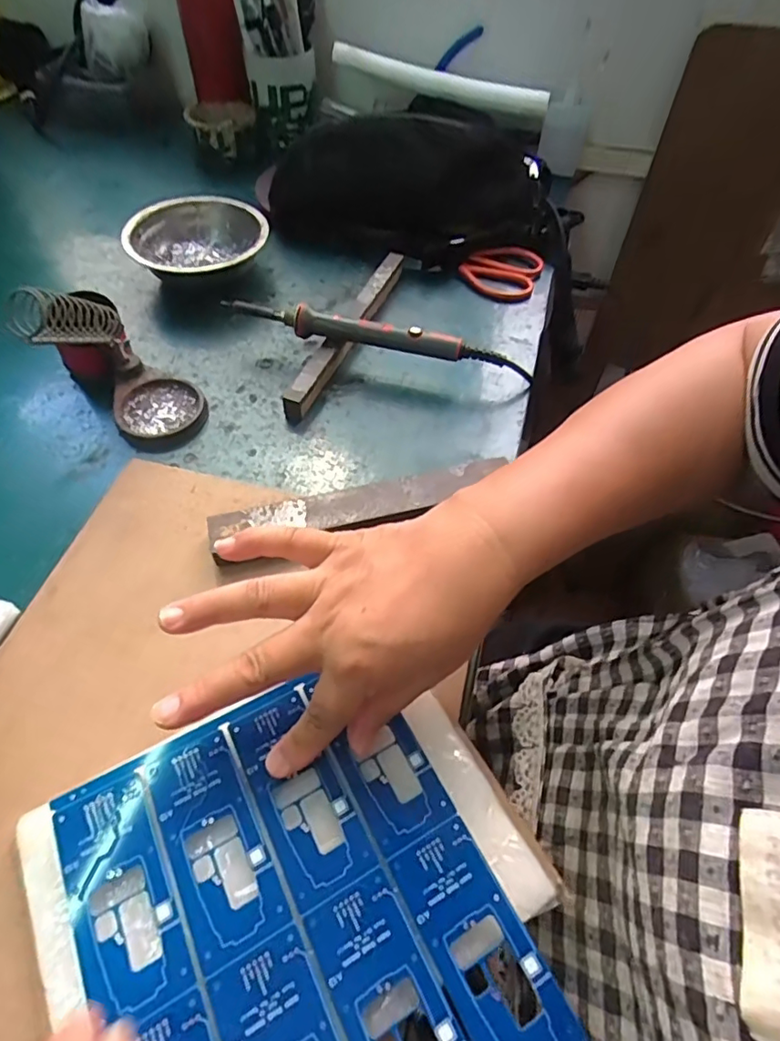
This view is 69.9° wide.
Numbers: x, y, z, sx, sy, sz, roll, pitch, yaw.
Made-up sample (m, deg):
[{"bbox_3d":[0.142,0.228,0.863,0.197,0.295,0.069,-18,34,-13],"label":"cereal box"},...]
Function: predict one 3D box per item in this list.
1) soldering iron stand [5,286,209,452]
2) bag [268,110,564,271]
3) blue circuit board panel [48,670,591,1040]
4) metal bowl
[{"bbox_3d":[-0.204,-0.124,0.408,0.090,0.090,0.133,-31,63,-22],"label":"soldering iron stand"},{"bbox_3d":[0.027,-0.313,0.533,0.289,0.099,0.109,-3,56,-6],"label":"bag"},{"bbox_3d":[-0.037,0.167,0.234,0.157,0.009,0.185,-25,61,-19],"label":"blue circuit board panel"},{"bbox_3d":[-0.181,-0.259,0.534,0.129,0.043,0.129,2,55,-3],"label":"metal bowl"}]

